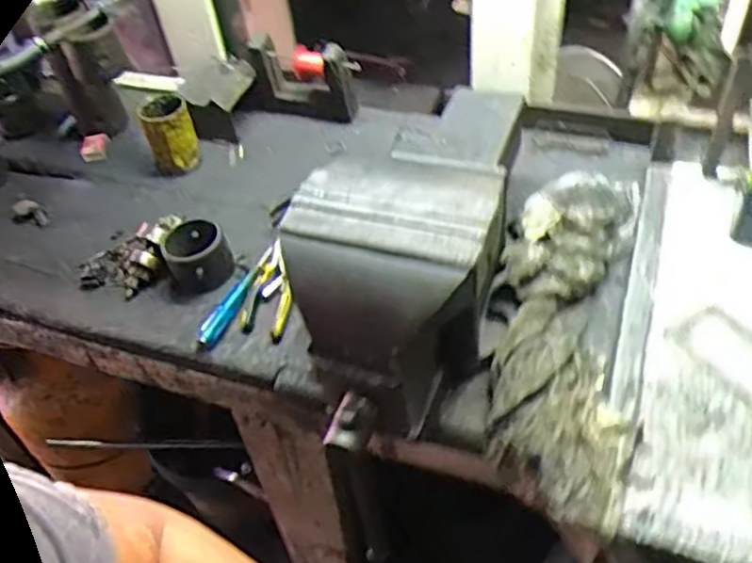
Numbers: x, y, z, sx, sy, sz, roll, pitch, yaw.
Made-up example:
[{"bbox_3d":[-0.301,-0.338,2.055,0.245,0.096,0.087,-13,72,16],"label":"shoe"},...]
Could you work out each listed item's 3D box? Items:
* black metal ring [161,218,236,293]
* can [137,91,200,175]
[{"bbox_3d":[-0.246,-0.033,0.969,0.082,0.060,0.092,-26,50,-16],"label":"black metal ring"},{"bbox_3d":[-0.322,-0.232,1.102,0.082,0.120,0.066,-20,49,-11],"label":"can"}]

